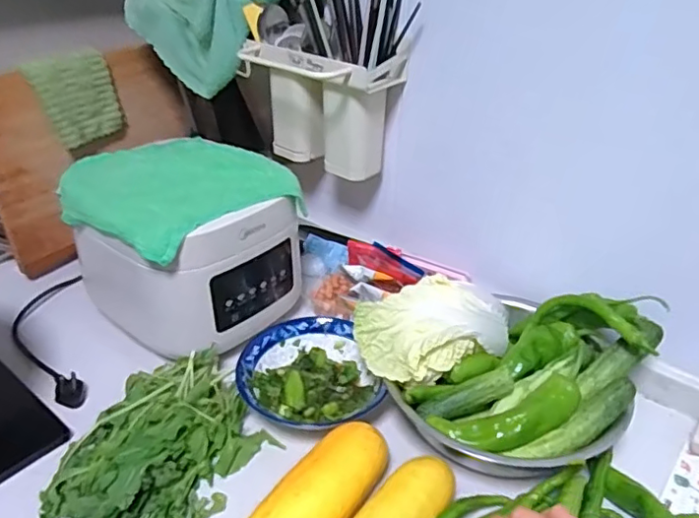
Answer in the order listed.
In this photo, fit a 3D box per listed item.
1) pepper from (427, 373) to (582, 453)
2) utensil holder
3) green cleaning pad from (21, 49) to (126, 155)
[{"bbox_3d":[0.158,0.158,0.574,0.144,0.027,0.049,-19,34,-2],"label":"pepper"},{"bbox_3d":[-0.042,-0.203,0.793,0.205,0.154,0.082,18,36,24],"label":"utensil holder"},{"bbox_3d":[-0.386,-0.232,0.836,0.009,0.125,0.115,10,39,36],"label":"green cleaning pad"}]

